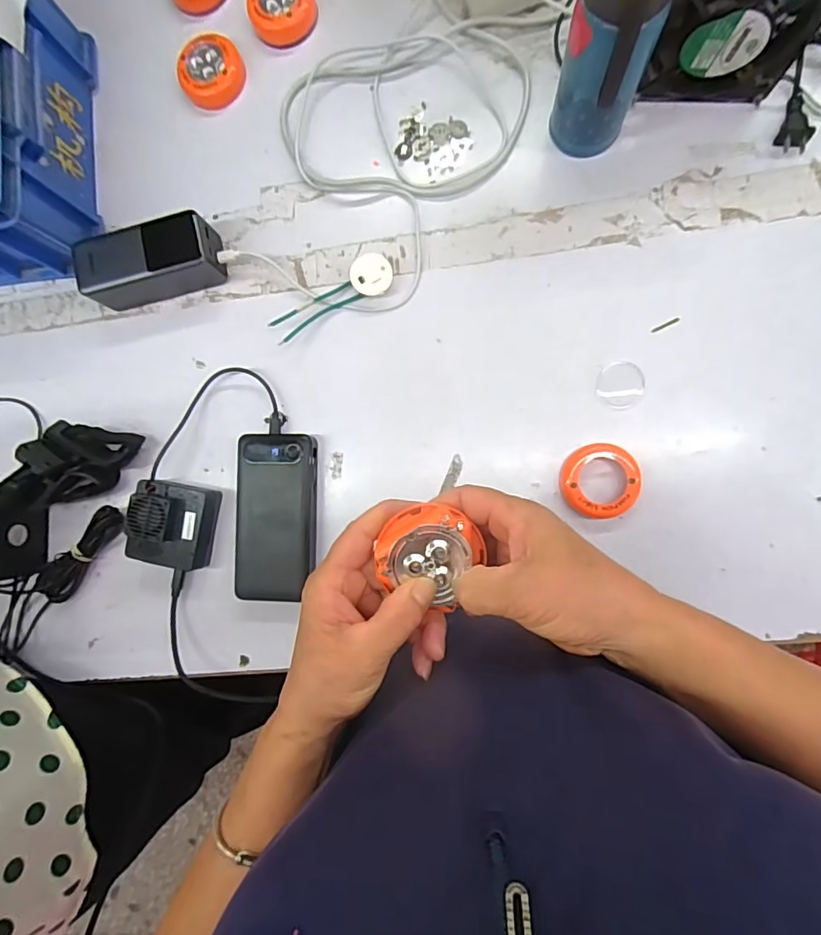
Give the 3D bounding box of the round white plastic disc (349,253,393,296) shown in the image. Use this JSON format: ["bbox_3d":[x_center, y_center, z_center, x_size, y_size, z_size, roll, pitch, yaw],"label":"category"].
[{"bbox_3d":[-0.037,-0.183,0.480,0.039,0.021,0.038,0,88,8],"label":"round white plastic disc"}]

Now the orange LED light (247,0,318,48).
[{"bbox_3d":[-0.128,-0.462,0.501,0.066,0.019,0.066,8,89,8],"label":"orange LED light"}]

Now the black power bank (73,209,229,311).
[{"bbox_3d":[-0.254,-0.197,0.492,0.133,0.053,0.059,-16,86,7],"label":"black power bank"}]

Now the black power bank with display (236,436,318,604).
[{"bbox_3d":[-0.126,0.046,0.478,0.075,0.031,0.153,0,88,8],"label":"black power bank with display"}]

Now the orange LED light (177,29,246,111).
[{"bbox_3d":[-0.204,-0.403,0.510,0.063,0.018,0.066,0,88,8],"label":"orange LED light"}]

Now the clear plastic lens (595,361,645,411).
[{"bbox_3d":[0.190,-0.075,0.455,0.041,0.004,0.044,2,89,8],"label":"clear plastic lens"}]

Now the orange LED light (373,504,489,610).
[{"bbox_3d":[0.011,0.050,0.291,0.055,0.017,0.056,0,88,8],"label":"orange LED light"}]

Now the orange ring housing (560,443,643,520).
[{"bbox_3d":[0.170,0.012,0.446,0.068,0.019,0.065,0,88,8],"label":"orange ring housing"}]

